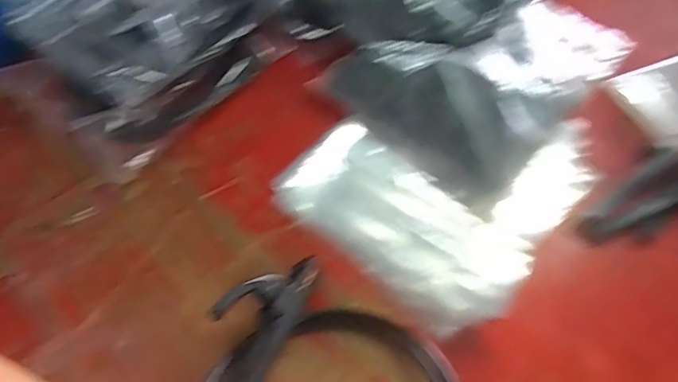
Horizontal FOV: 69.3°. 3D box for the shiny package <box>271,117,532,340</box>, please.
[{"bbox_3d":[0.071,0.037,0.570,0.281,0.018,0.147,38,65,17],"label":"shiny package"}]

